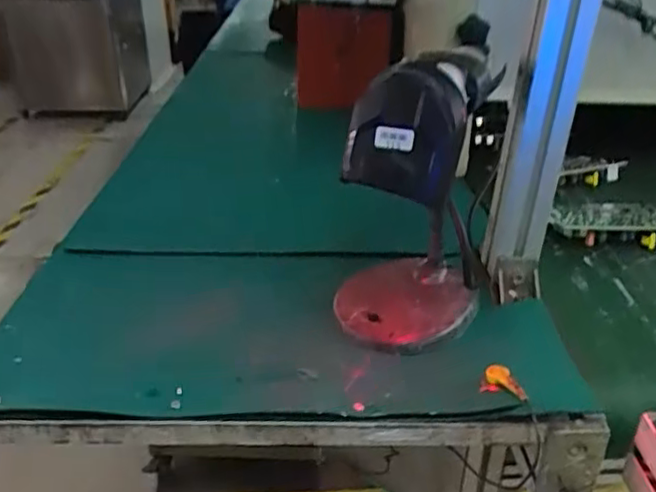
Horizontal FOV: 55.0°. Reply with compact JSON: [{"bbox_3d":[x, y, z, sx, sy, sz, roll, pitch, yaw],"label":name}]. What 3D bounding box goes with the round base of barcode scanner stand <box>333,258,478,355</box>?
[{"bbox_3d":[0.067,0.046,0.541,0.109,0.027,0.126,17,33,27],"label":"round base of barcode scanner stand"}]

